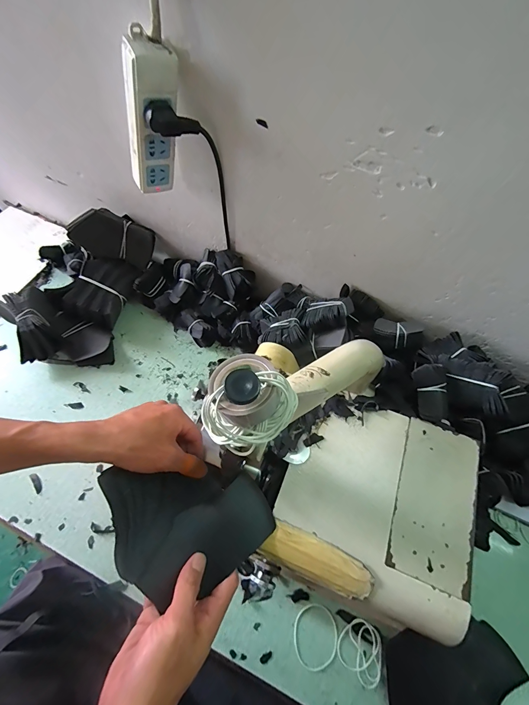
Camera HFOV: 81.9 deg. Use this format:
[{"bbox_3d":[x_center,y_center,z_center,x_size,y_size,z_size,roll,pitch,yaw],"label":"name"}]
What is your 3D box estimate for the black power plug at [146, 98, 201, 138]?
[{"bbox_3d":[-0.110,-0.285,0.371,0.058,0.031,0.025,-10,64,-5],"label":"black power plug"}]

